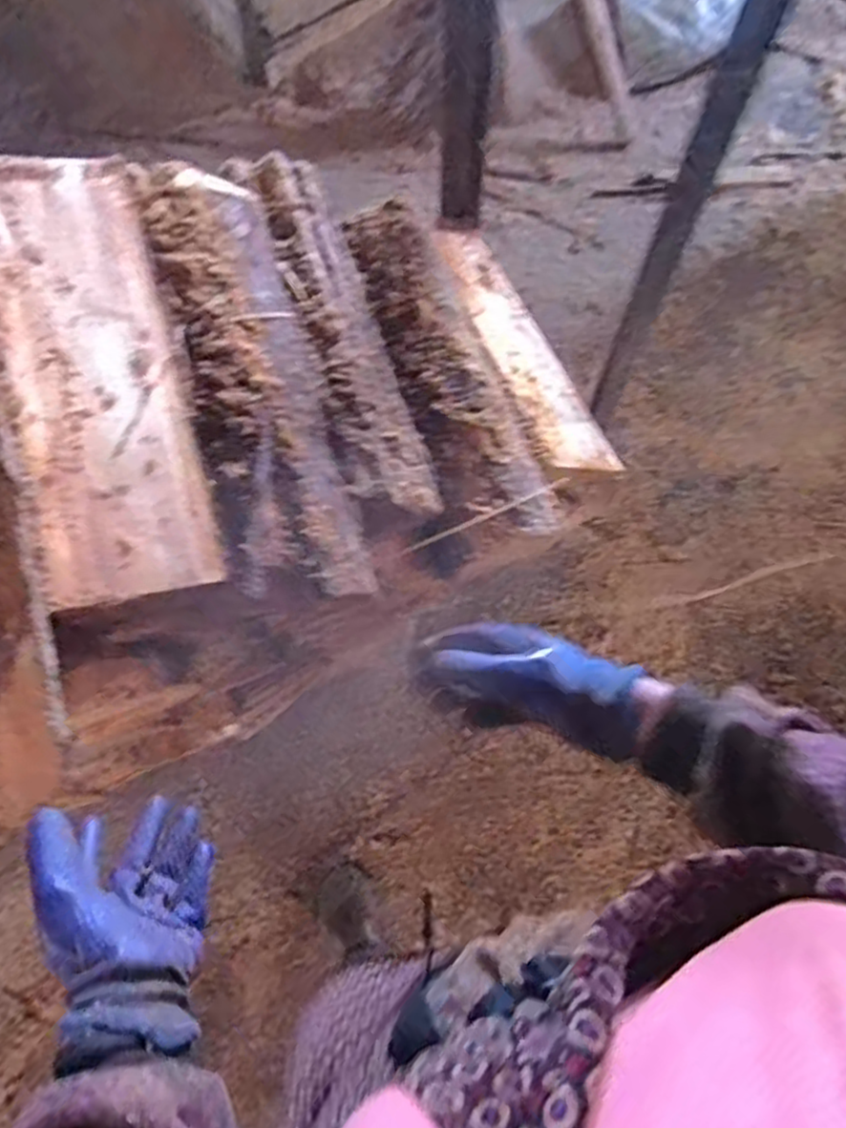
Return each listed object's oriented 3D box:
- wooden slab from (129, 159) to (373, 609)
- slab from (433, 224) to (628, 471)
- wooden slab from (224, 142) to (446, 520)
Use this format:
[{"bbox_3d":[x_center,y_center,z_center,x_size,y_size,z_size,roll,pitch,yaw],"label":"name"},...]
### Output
[{"bbox_3d":[-0.168,-0.201,0.734,0.144,0.027,0.491,-7,70,-33],"label":"wooden slab"},{"bbox_3d":[0.131,-0.315,1.053,0.154,0.023,0.444,-13,69,-36],"label":"slab"},{"bbox_3d":[-0.098,-0.275,0.834,0.110,0.033,0.503,-9,70,-31],"label":"wooden slab"}]

